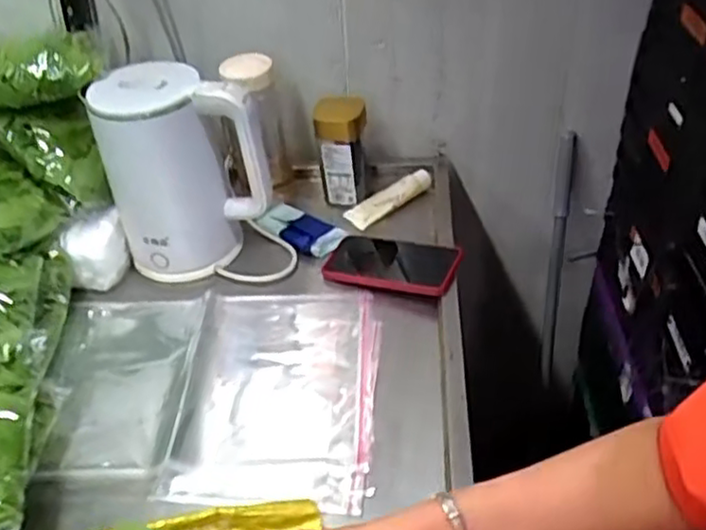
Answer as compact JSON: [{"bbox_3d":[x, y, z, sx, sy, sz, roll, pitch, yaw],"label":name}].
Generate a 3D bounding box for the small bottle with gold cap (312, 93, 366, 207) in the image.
[{"bbox_3d":[-0.016,-0.148,0.918,0.064,0.155,0.033,2,39,7],"label":"small bottle with gold cap"}]

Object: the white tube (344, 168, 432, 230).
[{"bbox_3d":[0.052,-0.089,0.949,0.128,0.025,0.038,-32,44,-8],"label":"white tube"}]

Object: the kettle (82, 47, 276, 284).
[{"bbox_3d":[-0.192,-0.124,0.845,0.205,0.232,0.123,-12,39,-10],"label":"kettle"}]

